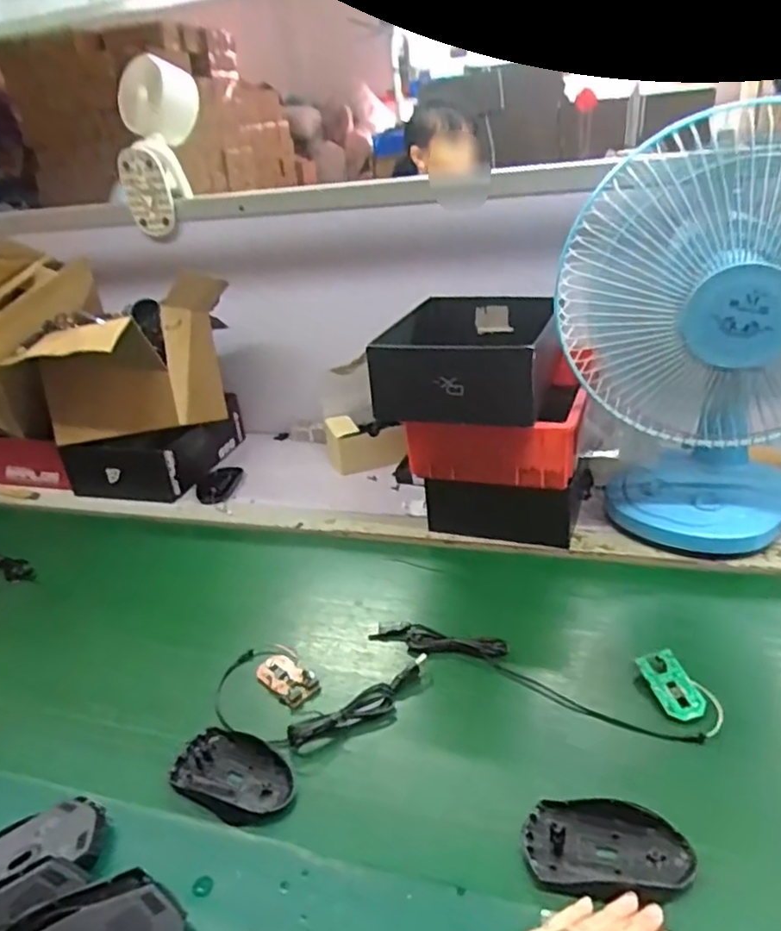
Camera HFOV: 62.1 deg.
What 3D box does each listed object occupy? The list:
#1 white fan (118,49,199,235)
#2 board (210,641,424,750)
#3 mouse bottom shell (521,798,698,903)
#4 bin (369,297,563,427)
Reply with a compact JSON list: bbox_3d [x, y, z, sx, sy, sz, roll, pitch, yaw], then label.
[{"bbox_3d":[-0.375,-0.484,1.003,0.111,0.250,0.102,4,0,17],"label":"white fan"},{"bbox_3d":[-0.076,0.215,0.615,0.190,0.017,0.112,1,26,16],"label":"board"},{"bbox_3d":[0.153,0.274,0.460,0.112,0.023,0.064,-1,26,12],"label":"mouse bottom shell"},{"bbox_3d":[0.099,-0.140,0.801,0.202,0.084,0.259,2,26,18],"label":"bin"}]

